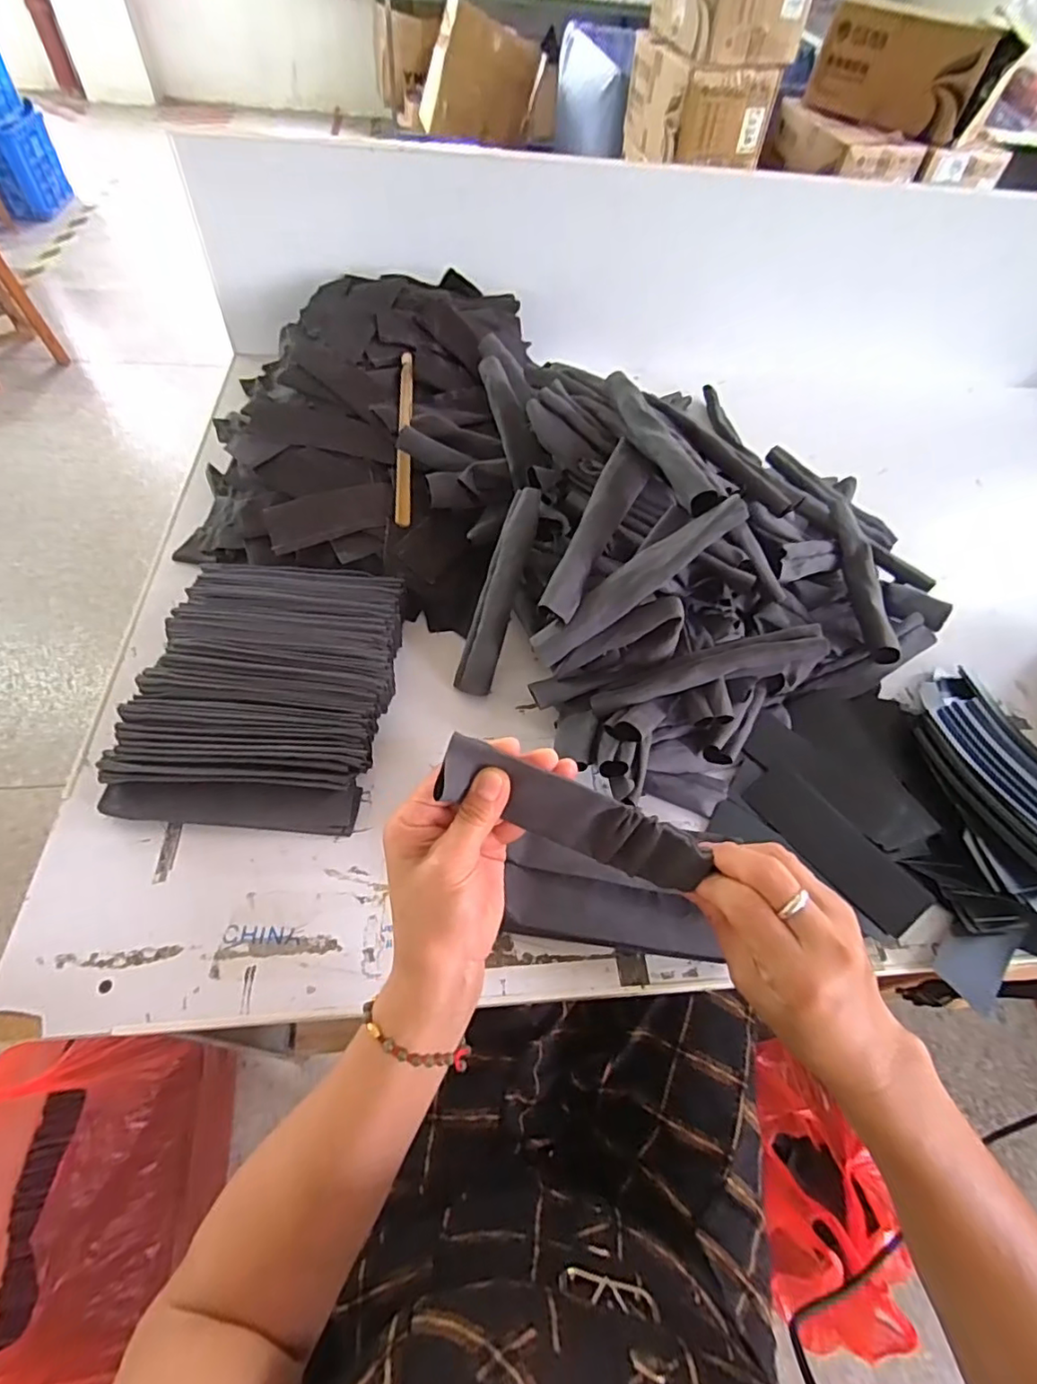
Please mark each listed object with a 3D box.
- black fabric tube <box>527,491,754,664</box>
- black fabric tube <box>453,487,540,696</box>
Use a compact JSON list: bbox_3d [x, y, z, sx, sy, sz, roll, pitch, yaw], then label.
[{"bbox_3d":[0.086,-0.084,0.444,0.184,0.018,0.029,-36,59,21],"label":"black fabric tube"},{"bbox_3d":[-0.018,-0.087,0.523,0.034,0.185,0.019,20,14,8],"label":"black fabric tube"}]

